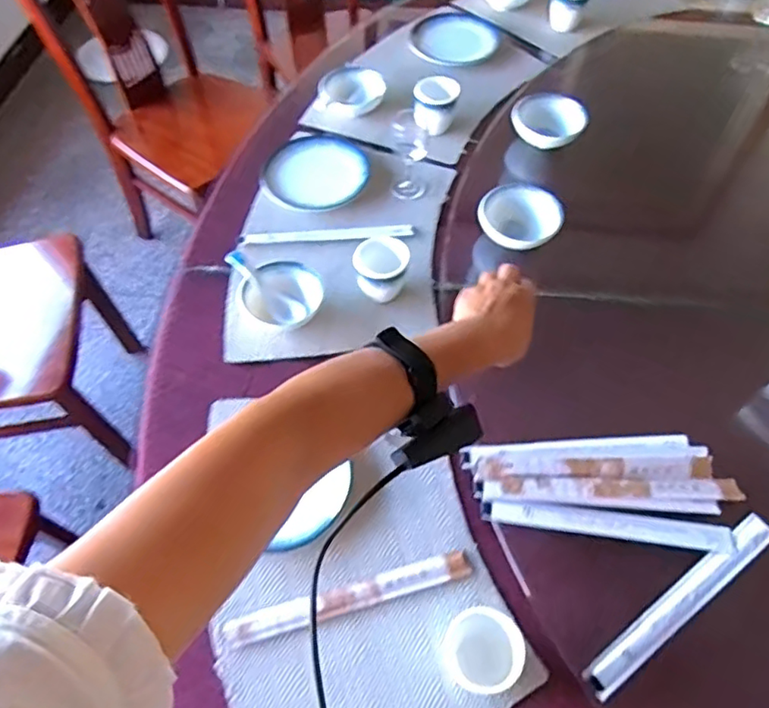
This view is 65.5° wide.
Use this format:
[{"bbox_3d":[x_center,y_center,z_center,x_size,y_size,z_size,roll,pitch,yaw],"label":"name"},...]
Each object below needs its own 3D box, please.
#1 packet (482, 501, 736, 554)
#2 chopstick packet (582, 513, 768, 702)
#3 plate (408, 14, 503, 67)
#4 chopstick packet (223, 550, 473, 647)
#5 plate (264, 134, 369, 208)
[{"bbox_3d":[0.243,0.189,0.658,0.264,0.015,0.029,6,58,4],"label":"packet"},{"bbox_3d":[0.309,0.253,0.616,0.264,0.010,0.033,-31,55,-18],"label":"chopstick packet"},{"bbox_3d":[0.145,-0.643,1.218,0.167,0.019,0.150,16,70,9],"label":"plate"},{"bbox_3d":[-0.036,0.264,0.648,0.267,0.008,0.029,-14,59,-9],"label":"chopstick packet"},{"bbox_3d":[-0.116,-0.309,1.007,0.169,0.028,0.148,-22,61,-13],"label":"plate"}]

